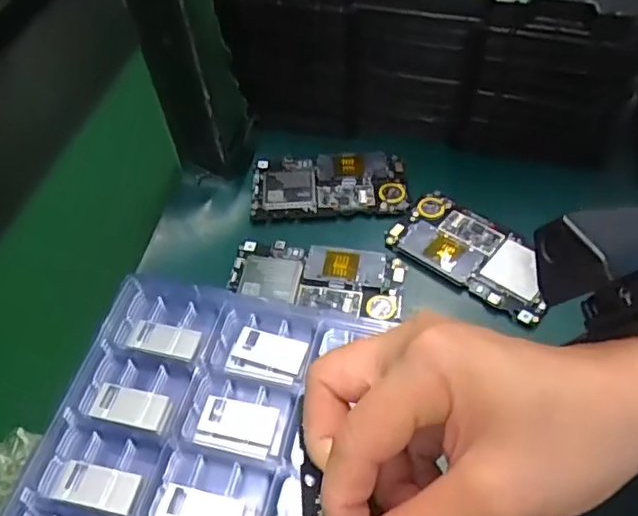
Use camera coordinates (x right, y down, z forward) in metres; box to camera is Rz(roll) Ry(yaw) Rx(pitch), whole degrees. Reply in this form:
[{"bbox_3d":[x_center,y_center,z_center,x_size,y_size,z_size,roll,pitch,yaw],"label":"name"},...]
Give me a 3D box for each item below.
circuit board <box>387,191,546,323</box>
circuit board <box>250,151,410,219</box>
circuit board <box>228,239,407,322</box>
[{"bbox_3d":[0.114,-0.003,0.449,0.122,0.011,0.063,36,60,25],"label":"circuit board"},{"bbox_3d":[0.008,-0.061,0.500,0.123,0.011,0.063,-1,52,0],"label":"circuit board"},{"bbox_3d":[-0.002,0.014,0.448,0.124,0.009,0.056,8,53,7],"label":"circuit board"}]

